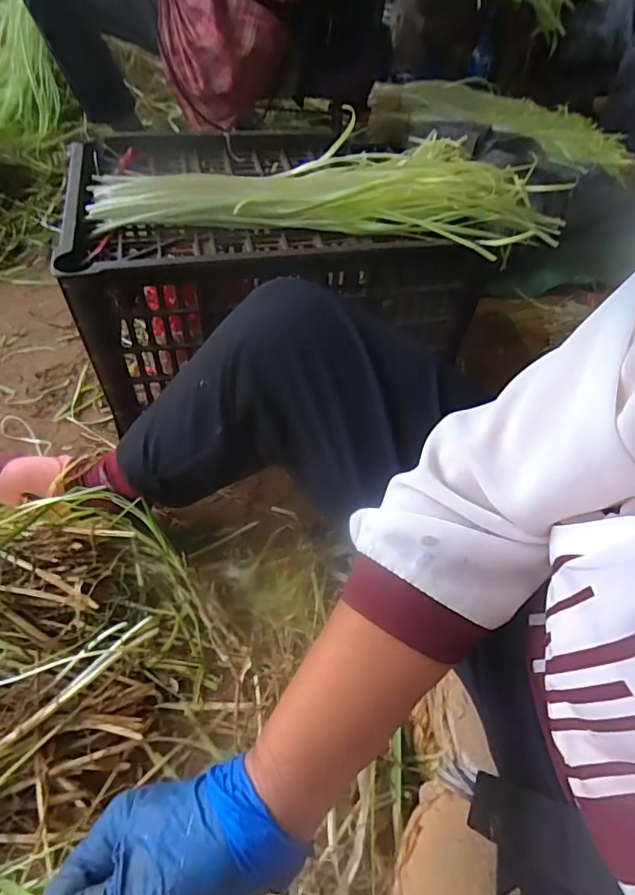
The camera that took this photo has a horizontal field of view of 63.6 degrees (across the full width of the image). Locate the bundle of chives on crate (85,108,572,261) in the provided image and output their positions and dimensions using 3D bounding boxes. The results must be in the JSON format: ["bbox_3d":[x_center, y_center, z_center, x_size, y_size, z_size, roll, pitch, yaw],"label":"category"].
[{"bbox_3d":[0.024,-0.350,0.675,0.596,0.041,0.249,7,51,-1],"label":"bundle of chives on crate"}]

